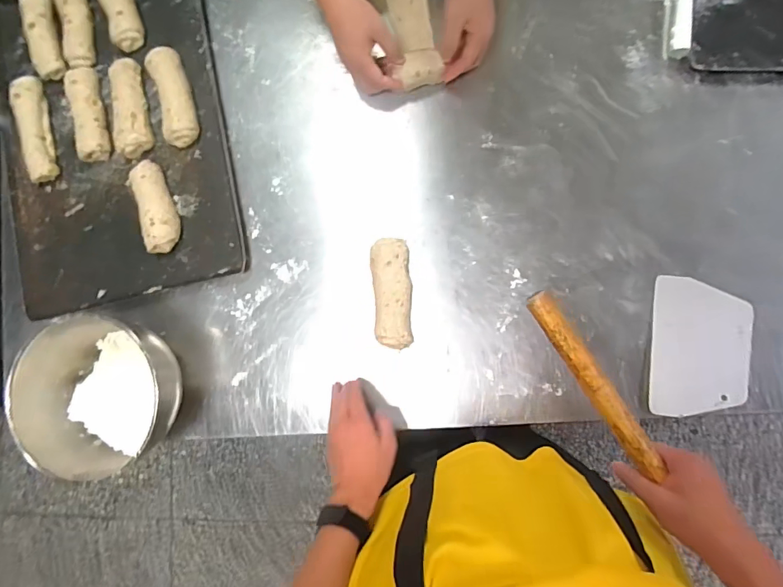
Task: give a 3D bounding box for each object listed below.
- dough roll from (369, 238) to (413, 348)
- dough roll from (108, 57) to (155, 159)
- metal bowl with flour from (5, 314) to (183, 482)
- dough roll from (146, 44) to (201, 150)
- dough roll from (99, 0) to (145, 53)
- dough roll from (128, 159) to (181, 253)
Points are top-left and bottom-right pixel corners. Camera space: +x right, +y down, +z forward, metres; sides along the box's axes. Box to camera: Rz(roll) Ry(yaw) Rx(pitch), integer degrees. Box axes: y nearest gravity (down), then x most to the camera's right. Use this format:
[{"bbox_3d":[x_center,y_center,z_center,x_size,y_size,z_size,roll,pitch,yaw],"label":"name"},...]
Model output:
[{"bbox_3d":[0.000,0.000,0.660,0.058,0.039,0.162,-5,85,8],"label":"dough roll"},{"bbox_3d":[-0.423,-0.300,0.723,0.051,0.037,0.160,-13,84,8],"label":"dough roll"},{"bbox_3d":[-0.417,0.139,0.657,0.216,0.116,0.197,-1,86,9],"label":"metal bowl with flour"},{"bbox_3d":[-0.349,-0.315,0.713,0.060,0.038,0.159,-17,84,7],"label":"dough roll"},{"bbox_3d":[-0.451,-0.476,0.738,0.055,0.034,0.163,-23,83,7],"label":"dough roll"},{"bbox_3d":[-0.374,-0.137,0.702,0.058,0.038,0.149,-23,83,7],"label":"dough roll"}]

